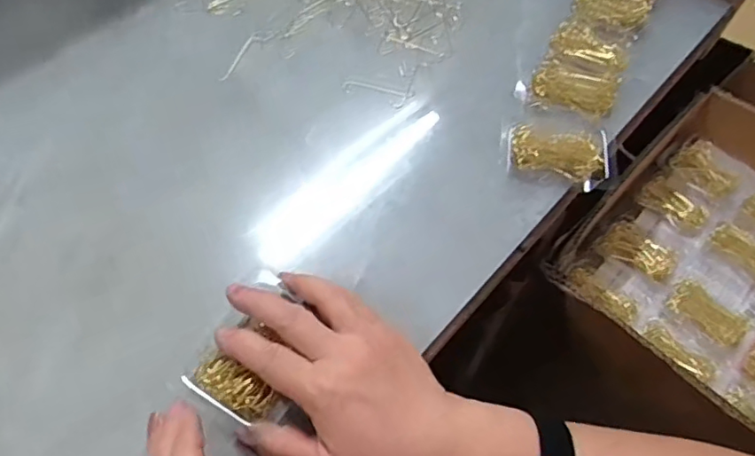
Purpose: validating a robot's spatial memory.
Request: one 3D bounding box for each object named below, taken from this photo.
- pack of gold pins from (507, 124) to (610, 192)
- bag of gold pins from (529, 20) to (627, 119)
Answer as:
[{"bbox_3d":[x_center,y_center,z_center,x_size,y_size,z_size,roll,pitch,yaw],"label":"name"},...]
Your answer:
[{"bbox_3d":[0.145,-0.060,0.457,0.080,0.016,0.048,6,57,-1],"label":"pack of gold pins"},{"bbox_3d":[0.185,-0.145,0.517,0.069,0.011,0.109,23,58,10],"label":"bag of gold pins"}]

